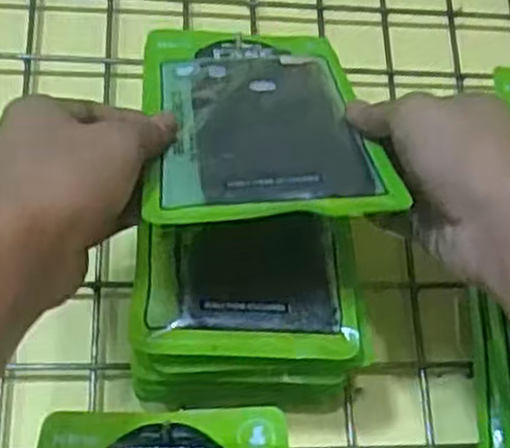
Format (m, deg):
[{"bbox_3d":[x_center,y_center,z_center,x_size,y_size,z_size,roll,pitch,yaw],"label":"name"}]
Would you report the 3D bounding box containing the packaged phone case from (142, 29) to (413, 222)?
[{"bbox_3d":[0.000,-0.061,0.418,0.110,0.205,0.009,-4,-56,-5],"label":"packaged phone case"}]

